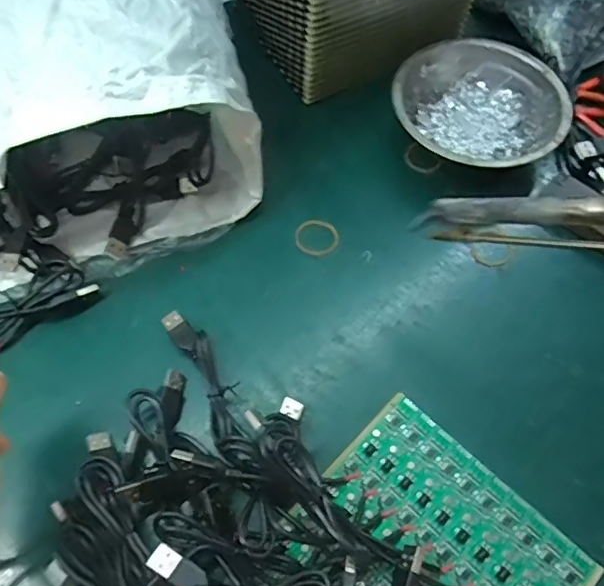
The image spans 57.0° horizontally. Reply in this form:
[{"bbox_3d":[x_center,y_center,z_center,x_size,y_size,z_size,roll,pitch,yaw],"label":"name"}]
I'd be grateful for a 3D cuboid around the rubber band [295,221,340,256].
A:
[{"bbox_3d":[0.011,-0.040,0.401,0.032,0.004,0.029,15,64,6],"label":"rubber band"}]

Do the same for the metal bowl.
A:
[{"bbox_3d":[0.133,-0.137,0.426,0.122,0.038,0.125,0,63,-1],"label":"metal bowl"}]

